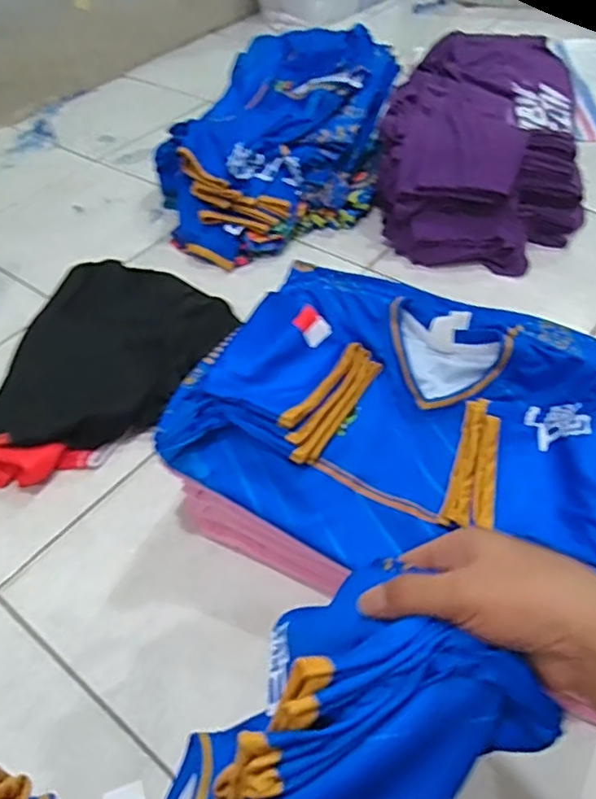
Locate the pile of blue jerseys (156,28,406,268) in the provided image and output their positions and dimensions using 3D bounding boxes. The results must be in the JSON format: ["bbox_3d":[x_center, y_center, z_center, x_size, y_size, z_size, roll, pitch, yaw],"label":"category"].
[{"bbox_3d":[-0.036,-0.573,1.367,0.403,0.177,0.691,8,47,12],"label":"pile of blue jerseys"}]

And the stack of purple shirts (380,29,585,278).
[{"bbox_3d":[0.396,-0.547,1.304,0.356,0.184,0.689,11,48,15],"label":"stack of purple shirts"}]

